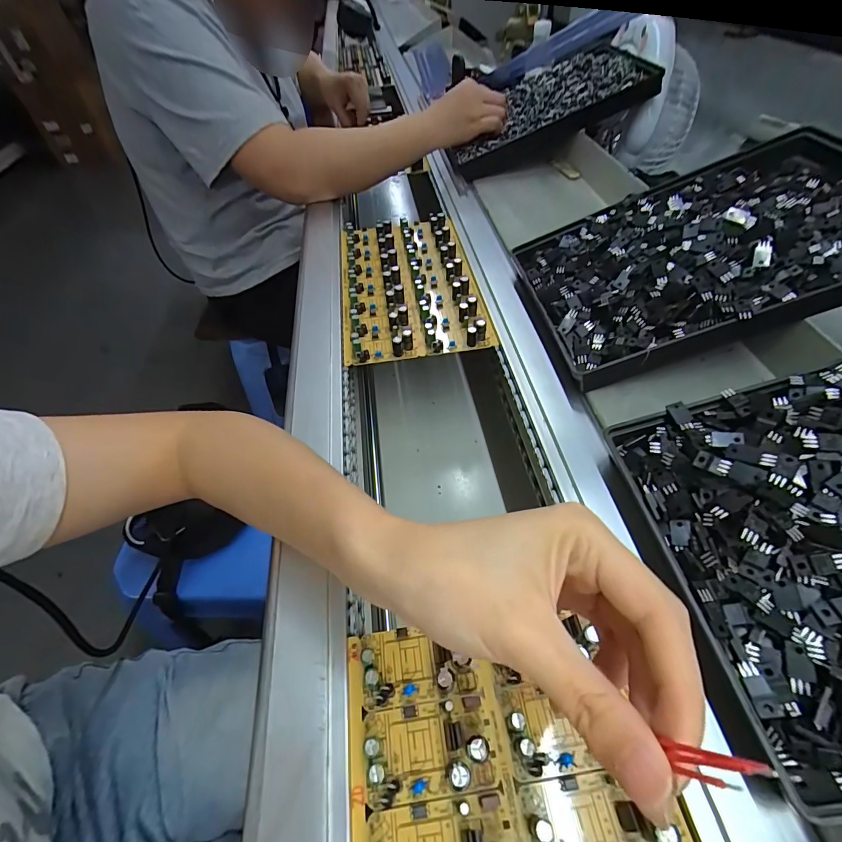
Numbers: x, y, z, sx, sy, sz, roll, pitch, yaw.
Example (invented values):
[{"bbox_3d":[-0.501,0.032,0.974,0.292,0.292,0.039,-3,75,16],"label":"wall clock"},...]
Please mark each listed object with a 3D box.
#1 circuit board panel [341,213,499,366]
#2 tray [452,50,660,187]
[{"bbox_3d":[-0.017,-0.159,0.463,0.143,0.025,0.245,-8,51,-3],"label":"circuit board panel"},{"bbox_3d":[0.169,-0.447,0.600,0.275,0.046,0.159,-22,62,7],"label":"tray"}]

